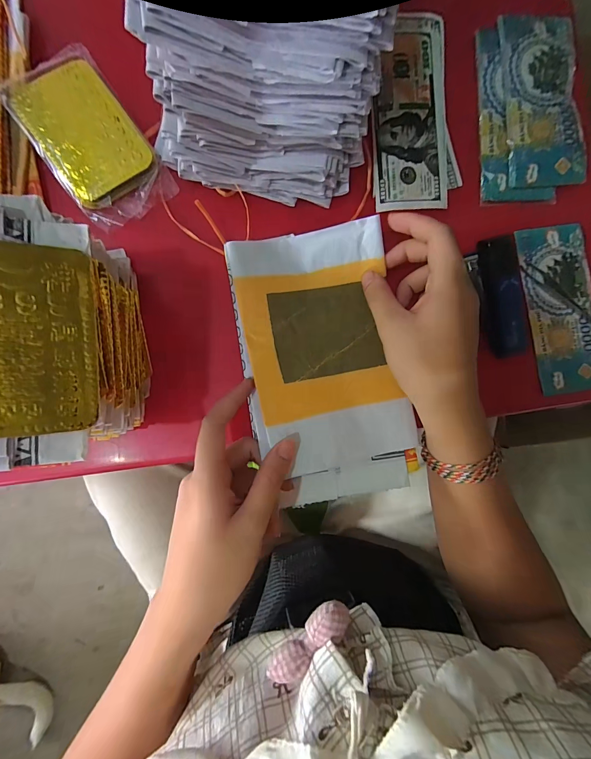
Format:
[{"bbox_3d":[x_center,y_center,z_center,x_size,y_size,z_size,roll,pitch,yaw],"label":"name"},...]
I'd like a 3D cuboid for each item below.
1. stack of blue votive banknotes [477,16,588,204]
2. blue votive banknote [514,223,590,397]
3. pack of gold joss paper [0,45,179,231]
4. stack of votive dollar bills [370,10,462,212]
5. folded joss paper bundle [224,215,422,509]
[{"bbox_3d":[0.202,-0.234,0.283,0.083,0.010,0.152,-3,88,-4],"label":"stack of blue votive banknotes"},{"bbox_3d":[0.232,-0.061,0.286,0.060,0.004,0.143,-9,88,-2],"label":"blue votive banknote"},{"bbox_3d":[-0.160,-0.188,0.257,0.075,0.012,0.128,-36,91,-5],"label":"pack of gold joss paper"},{"bbox_3d":[0.100,-0.224,0.279,0.076,0.012,0.157,-5,88,-5],"label":"stack of votive dollar bills"},{"bbox_3d":[0.024,-0.010,0.262,0.120,0.023,0.212,-12,90,-6],"label":"folded joss paper bundle"}]

